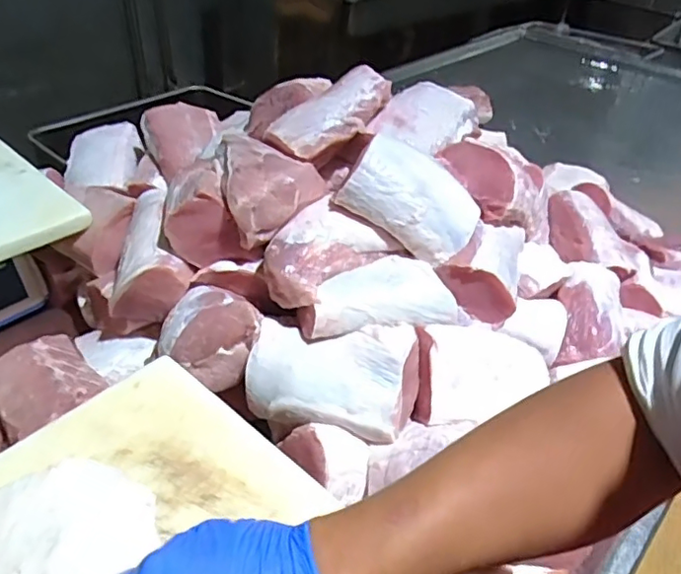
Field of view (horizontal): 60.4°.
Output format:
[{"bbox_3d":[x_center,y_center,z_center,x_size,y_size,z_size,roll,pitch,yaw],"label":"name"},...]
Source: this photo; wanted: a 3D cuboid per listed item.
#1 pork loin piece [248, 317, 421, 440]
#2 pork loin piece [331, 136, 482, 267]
[{"bbox_3d":[-0.007,0.100,0.652,0.178,0.070,0.118,8,70,10],"label":"pork loin piece"},{"bbox_3d":[0.089,-0.108,0.703,0.157,0.065,0.125,35,72,-6],"label":"pork loin piece"}]

